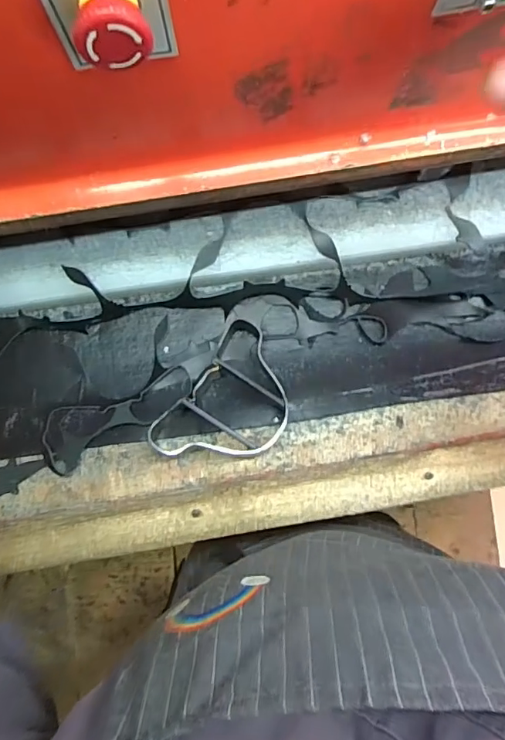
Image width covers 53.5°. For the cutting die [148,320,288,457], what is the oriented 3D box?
[{"bbox_3d":[-0.017,0.032,0.461,0.096,0.047,0.140,36,84,4],"label":"cutting die"}]

